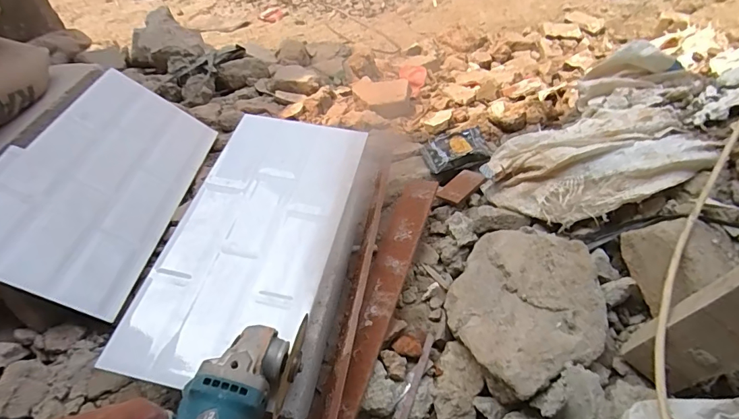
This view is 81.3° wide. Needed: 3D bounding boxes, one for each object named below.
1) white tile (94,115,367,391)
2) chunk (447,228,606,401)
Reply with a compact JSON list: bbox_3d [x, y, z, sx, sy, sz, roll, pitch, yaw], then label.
[{"bbox_3d":[-0.145,0.030,0.545,0.200,0.010,0.386,11,57,8],"label":"white tile"},{"bbox_3d":[0.176,0.105,0.507,0.162,0.082,0.204,-16,50,-10],"label":"chunk"}]

